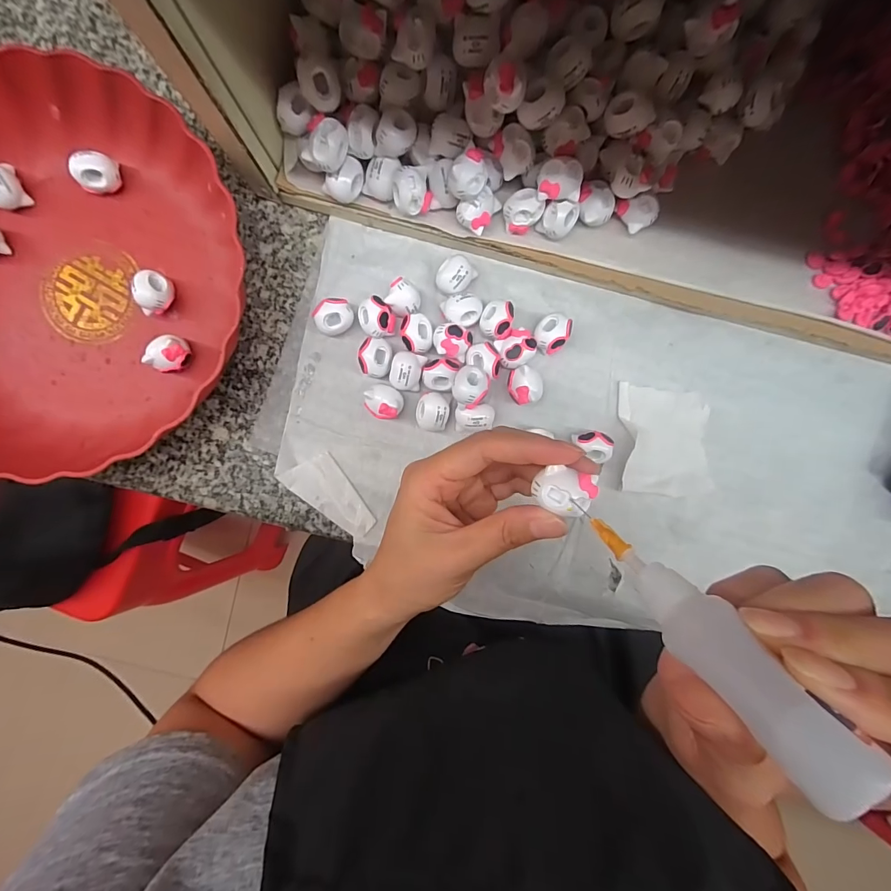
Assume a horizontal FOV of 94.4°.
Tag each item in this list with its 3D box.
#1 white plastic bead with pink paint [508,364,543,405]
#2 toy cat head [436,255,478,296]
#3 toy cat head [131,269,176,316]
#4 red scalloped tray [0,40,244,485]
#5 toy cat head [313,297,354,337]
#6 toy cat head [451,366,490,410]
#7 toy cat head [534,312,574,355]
[{"bbox_3d":[0.052,-0.039,0.274,0.023,0.020,0.022,0,91,0],"label":"white plastic bead with pink paint"},{"bbox_3d":[0.006,-0.111,0.272,0.021,0.019,0.024,33,91,0],"label":"toy cat head"},{"bbox_3d":[-0.191,-0.100,0.273,0.017,0.024,0.025,-4,91,0],"label":"toy cat head"},{"bbox_3d":[-0.255,-0.106,0.266,0.223,0.052,0.243,9,91,0],"label":"red scalloped tray"},{"bbox_3d":[-0.073,-0.084,0.274,0.025,0.020,0.020,-38,90,1],"label":"toy cat head"},{"bbox_3d":[0.016,-0.037,0.260,0.022,0.019,0.025,40,91,0],"label":"toy cat head"},{"bbox_3d":[0.070,-0.074,0.273,0.022,0.017,0.025,40,91,0],"label":"toy cat head"}]

